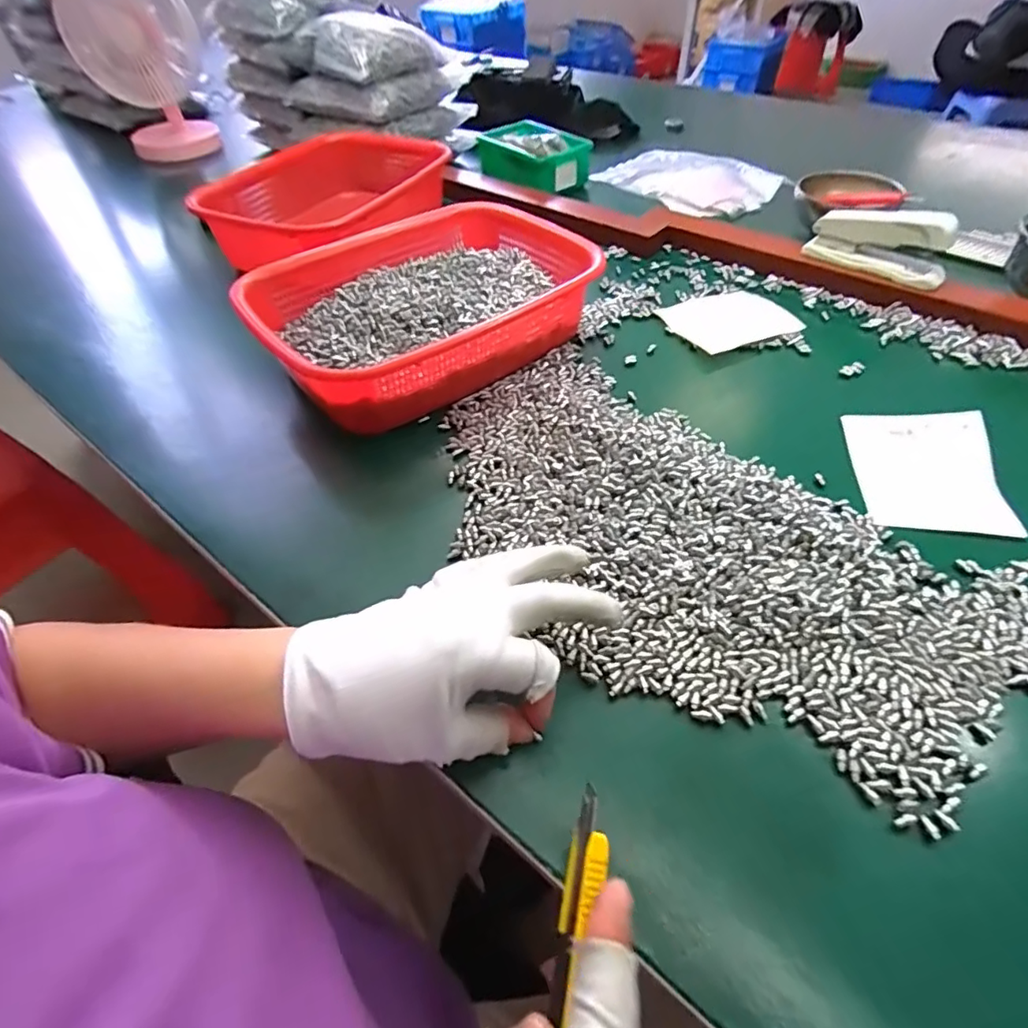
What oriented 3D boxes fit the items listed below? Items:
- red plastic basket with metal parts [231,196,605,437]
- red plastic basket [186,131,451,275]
[{"bbox_3d":[-0.075,-0.185,0.488,0.285,0.070,0.208,-32,54,-23],"label":"red plastic basket with metal parts"},{"bbox_3d":[-0.217,-0.374,0.654,0.216,0.074,0.293,22,54,20],"label":"red plastic basket"}]

